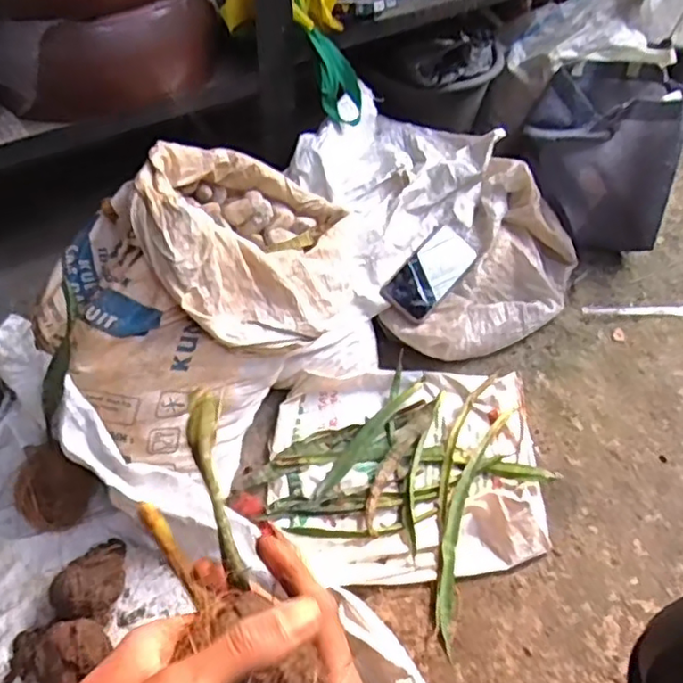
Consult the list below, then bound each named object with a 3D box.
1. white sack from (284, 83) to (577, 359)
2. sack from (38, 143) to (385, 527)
[{"bbox_3d":[0.148,-0.195,1.012,0.413,0.217,0.412,-14,50,-14],"label":"white sack"},{"bbox_3d":[-0.167,-0.044,0.800,0.293,0.307,0.442,32,55,24],"label":"sack"}]

